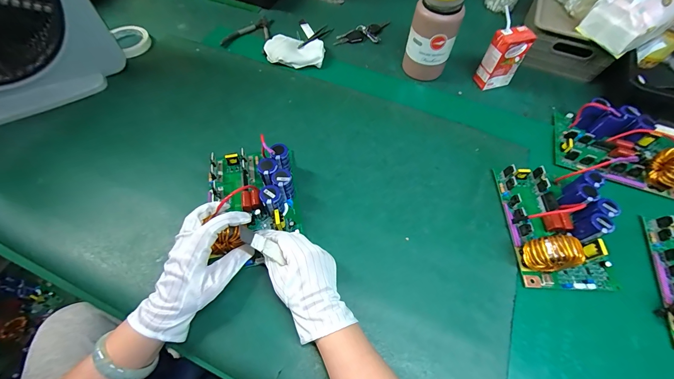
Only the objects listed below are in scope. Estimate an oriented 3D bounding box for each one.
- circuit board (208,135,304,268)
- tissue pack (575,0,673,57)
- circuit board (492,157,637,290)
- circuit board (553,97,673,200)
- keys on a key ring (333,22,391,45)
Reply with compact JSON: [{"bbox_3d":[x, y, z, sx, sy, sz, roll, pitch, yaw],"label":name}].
[{"bbox_3d":[-0.127,0.007,0.428,0.128,0.072,0.183,-10,60,-6],"label":"circuit board"},{"bbox_3d":[0.548,-0.327,0.525,0.133,0.105,0.096,-23,63,-14],"label":"tissue pack"},{"bbox_3d":[0.328,0.043,0.432,0.125,0.060,0.186,1,60,0],"label":"circuit board"},{"bbox_3d":[0.496,-0.078,0.508,0.195,0.057,0.139,22,62,12],"label":"circuit board"},{"bbox_3d":[0.067,-0.368,0.696,0.150,0.014,0.054,-20,62,-11],"label":"keys on a key ring"}]

